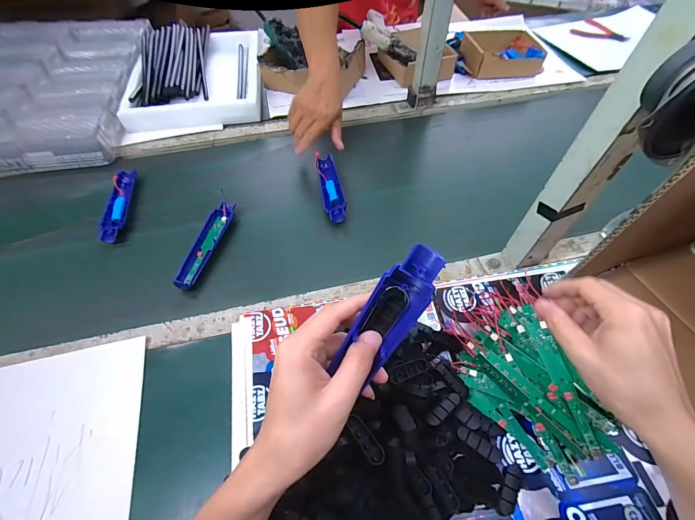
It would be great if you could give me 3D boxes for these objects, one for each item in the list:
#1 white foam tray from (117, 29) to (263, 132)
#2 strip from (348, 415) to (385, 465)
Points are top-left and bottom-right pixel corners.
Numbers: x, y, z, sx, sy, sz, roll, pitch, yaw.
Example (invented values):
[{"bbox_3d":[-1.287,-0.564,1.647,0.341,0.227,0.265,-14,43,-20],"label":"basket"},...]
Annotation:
[{"bbox_3d":[-0.360,-0.455,0.821,0.292,0.052,0.377,-6,56,-5],"label":"white foam tray"},{"bbox_3d":[0.018,0.172,0.318,0.016,0.011,0.045,-32,62,-20],"label":"strip"}]

